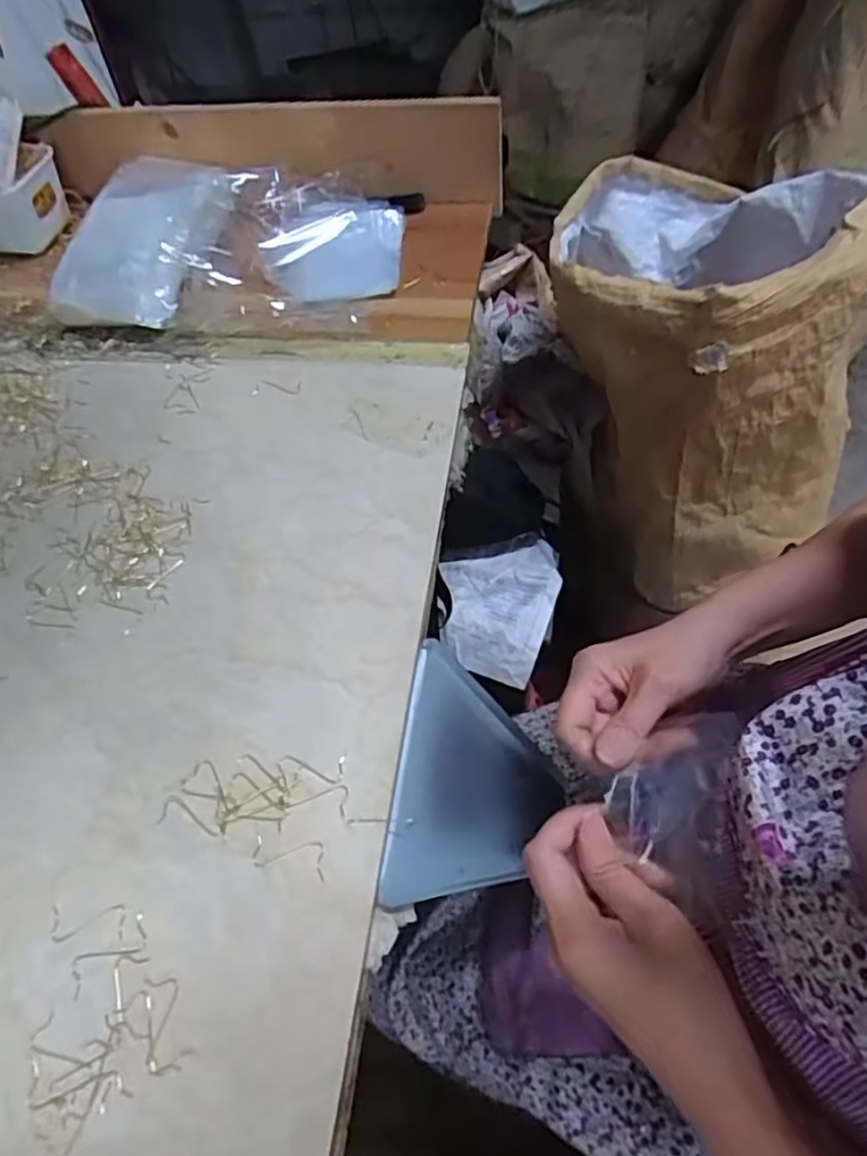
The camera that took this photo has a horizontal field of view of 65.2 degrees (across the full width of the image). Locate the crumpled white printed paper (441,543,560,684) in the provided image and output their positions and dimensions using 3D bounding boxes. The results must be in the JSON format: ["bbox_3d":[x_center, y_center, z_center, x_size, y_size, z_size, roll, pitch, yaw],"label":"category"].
[{"bbox_3d":[0.076,0.037,0.722,0.122,0.028,0.147,-6,57,1],"label":"crumpled white printed paper"}]

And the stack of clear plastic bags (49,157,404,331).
[{"bbox_3d":[-0.167,-0.292,0.587,0.282,0.059,0.193,3,59,6],"label":"stack of clear plastic bags"}]

